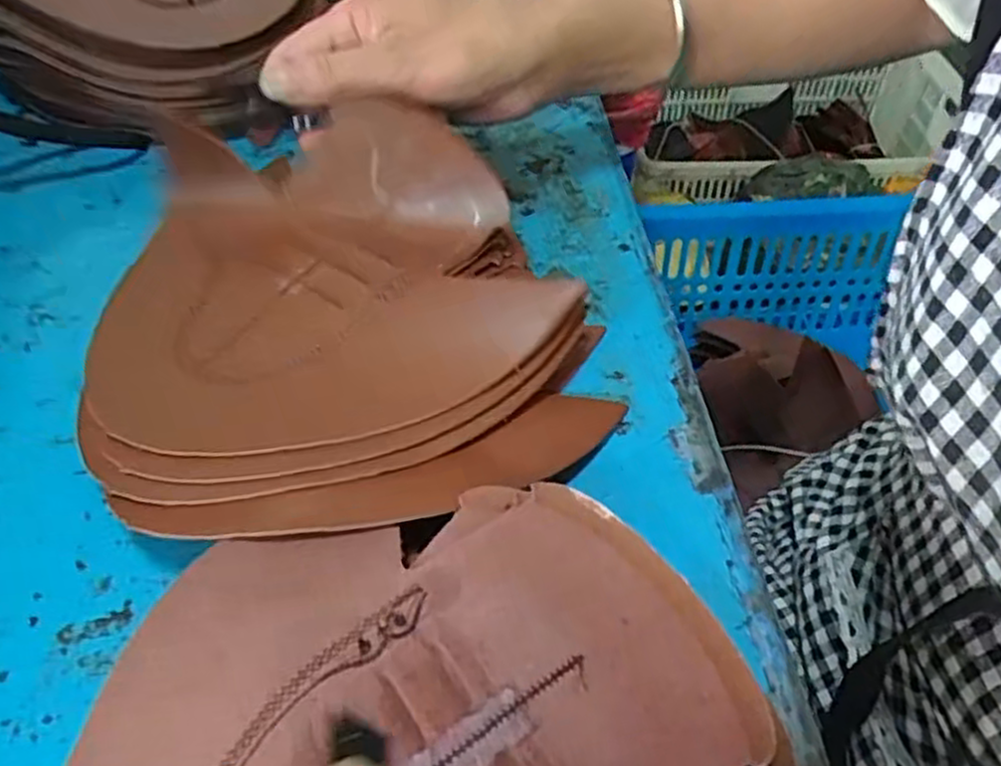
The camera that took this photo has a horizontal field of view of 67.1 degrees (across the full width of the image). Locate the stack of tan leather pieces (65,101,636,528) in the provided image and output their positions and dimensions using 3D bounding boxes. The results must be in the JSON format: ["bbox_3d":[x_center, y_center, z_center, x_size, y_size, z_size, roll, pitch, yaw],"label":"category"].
[{"bbox_3d":[-0.060,-0.028,0.284,0.177,0.051,0.181,-9,50,-7],"label":"stack of tan leather pieces"}]

